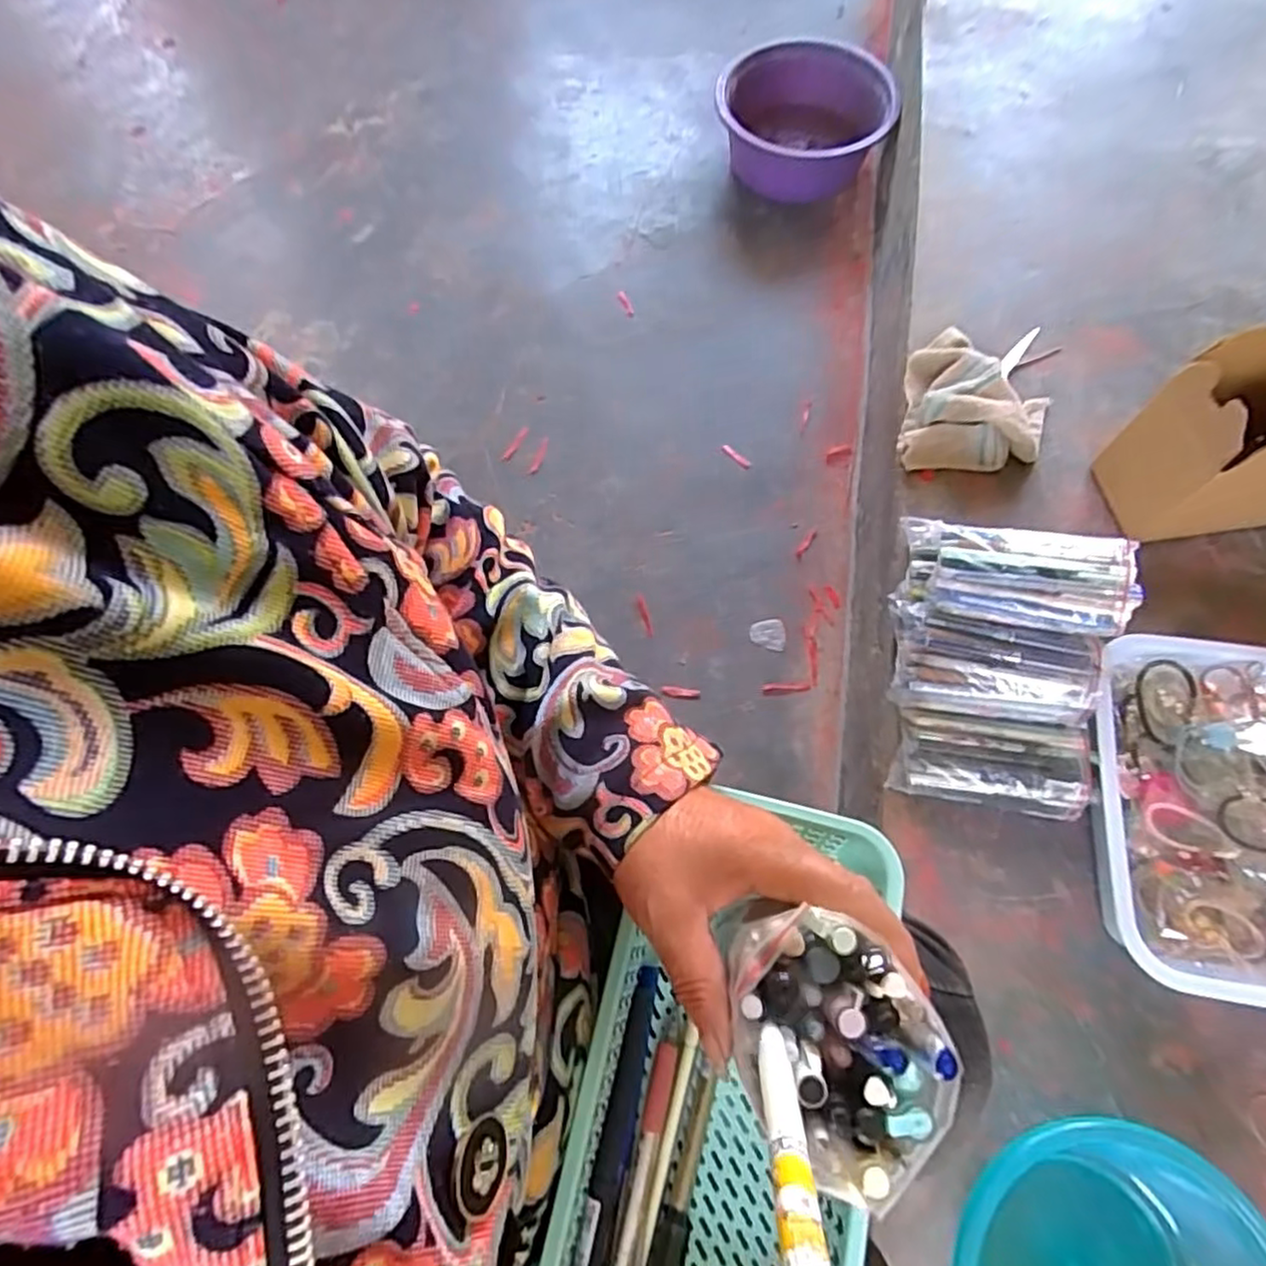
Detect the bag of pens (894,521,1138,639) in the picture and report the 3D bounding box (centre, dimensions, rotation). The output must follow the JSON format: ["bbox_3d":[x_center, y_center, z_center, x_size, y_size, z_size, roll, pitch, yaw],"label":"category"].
[{"bbox_3d":[0.325,-0.051,0.596,0.194,0.061,0.090,14,68,38],"label":"bag of pens"}]

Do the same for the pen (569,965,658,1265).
[{"bbox_3d":[-0.008,0.243,0.325,0.017,0.020,0.147,14,72,5],"label":"pen"}]

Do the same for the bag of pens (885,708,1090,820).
[{"bbox_3d":[0.321,0.117,0.618,0.150,0.057,0.075,9,70,5],"label":"bag of pens"}]

